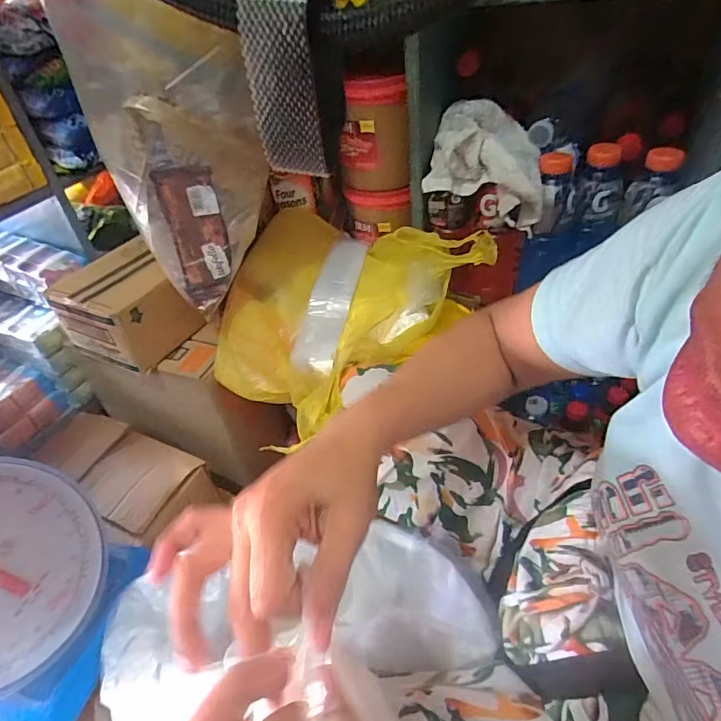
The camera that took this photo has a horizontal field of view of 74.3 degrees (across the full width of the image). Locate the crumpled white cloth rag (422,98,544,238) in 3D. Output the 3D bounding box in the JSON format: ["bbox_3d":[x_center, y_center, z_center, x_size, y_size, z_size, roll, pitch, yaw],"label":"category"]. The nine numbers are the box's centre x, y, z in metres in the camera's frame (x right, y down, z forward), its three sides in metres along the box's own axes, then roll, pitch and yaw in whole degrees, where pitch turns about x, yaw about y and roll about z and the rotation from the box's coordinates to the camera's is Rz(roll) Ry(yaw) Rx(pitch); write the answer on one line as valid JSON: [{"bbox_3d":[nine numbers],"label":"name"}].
[{"bbox_3d":[0.166,-0.257,0.625,0.151,0.116,0.120,11,44,18],"label":"crumpled white cloth rag"}]

